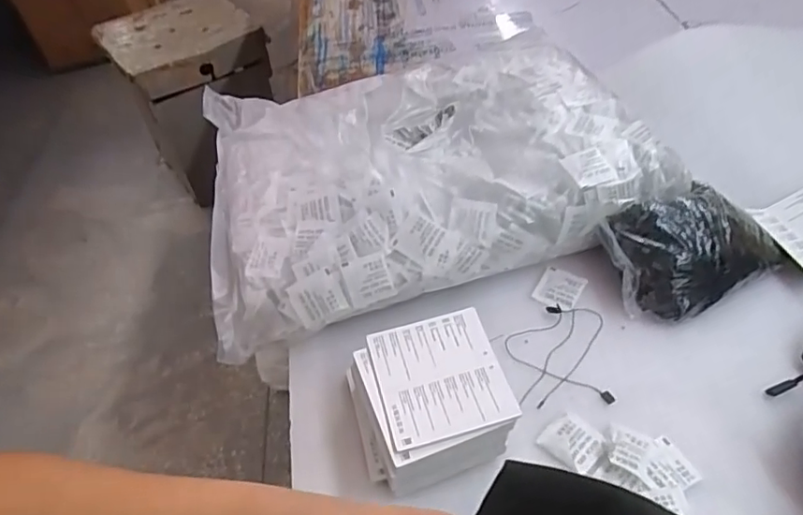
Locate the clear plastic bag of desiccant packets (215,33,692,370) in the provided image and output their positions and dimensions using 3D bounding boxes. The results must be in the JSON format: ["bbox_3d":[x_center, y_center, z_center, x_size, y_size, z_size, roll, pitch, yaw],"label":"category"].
[{"bbox_3d":[0.010,-0.105,0.616,0.440,0.097,0.342,-14,47,-7],"label":"clear plastic bag of desiccant packets"}]

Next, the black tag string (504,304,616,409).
[{"bbox_3d":[0.133,0.083,0.490,0.084,0.005,0.103,2,47,8],"label":"black tag string"}]

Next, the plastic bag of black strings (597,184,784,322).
[{"bbox_3d":[0.264,-0.010,0.514,0.150,0.046,0.109,-19,82,-18],"label":"plastic bag of black strings"}]

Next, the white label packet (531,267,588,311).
[{"bbox_3d":[0.149,0.030,0.537,0.039,0.006,0.043,23,53,25],"label":"white label packet"}]

